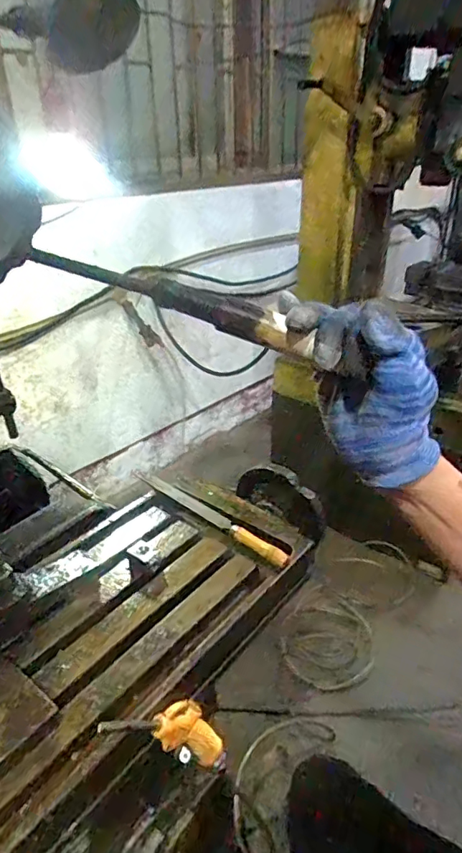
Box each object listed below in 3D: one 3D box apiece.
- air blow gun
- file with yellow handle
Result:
[{"bbox_3d":[-0.041,0.289,0.488,0.022,0.237,0.049,24,64,37],"label":"air blow gun"},{"bbox_3d":[-0.031,0.111,0.678,0.266,0.025,0.024,25,38,39],"label":"file with yellow handle"}]

